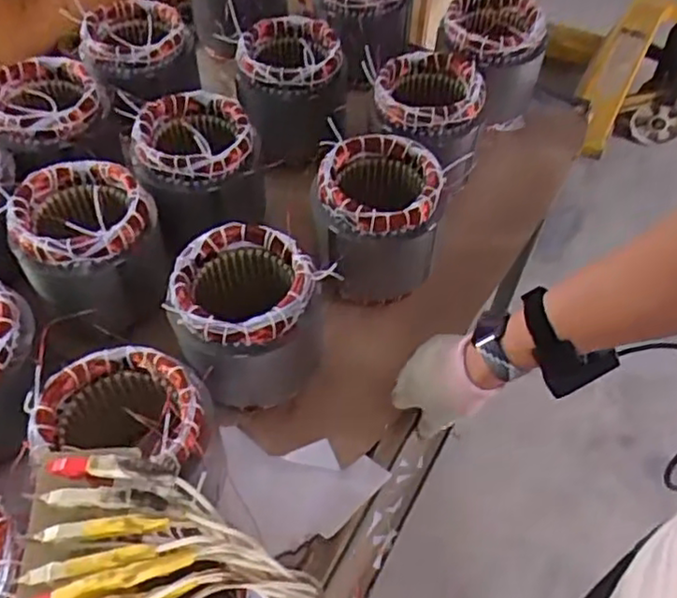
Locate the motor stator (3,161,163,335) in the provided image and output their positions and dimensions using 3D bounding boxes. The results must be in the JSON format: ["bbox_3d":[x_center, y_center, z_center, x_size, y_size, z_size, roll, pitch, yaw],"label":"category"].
[{"bbox_3d":[-0.284,-0.063,0.772,0.152,0.139,0.147,-12,55,-15],"label":"motor stator"}]

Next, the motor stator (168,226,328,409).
[{"bbox_3d":[-0.093,0.028,0.726,0.143,0.167,0.138,3,52,-4],"label":"motor stator"}]

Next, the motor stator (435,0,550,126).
[{"bbox_3d":[0.225,-0.359,1.002,0.144,0.138,0.144,2,52,-5],"label":"motor stator"}]

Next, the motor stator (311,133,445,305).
[{"bbox_3d":[0.041,-0.090,0.817,0.145,0.153,0.154,0,52,-6],"label":"motor stator"}]

